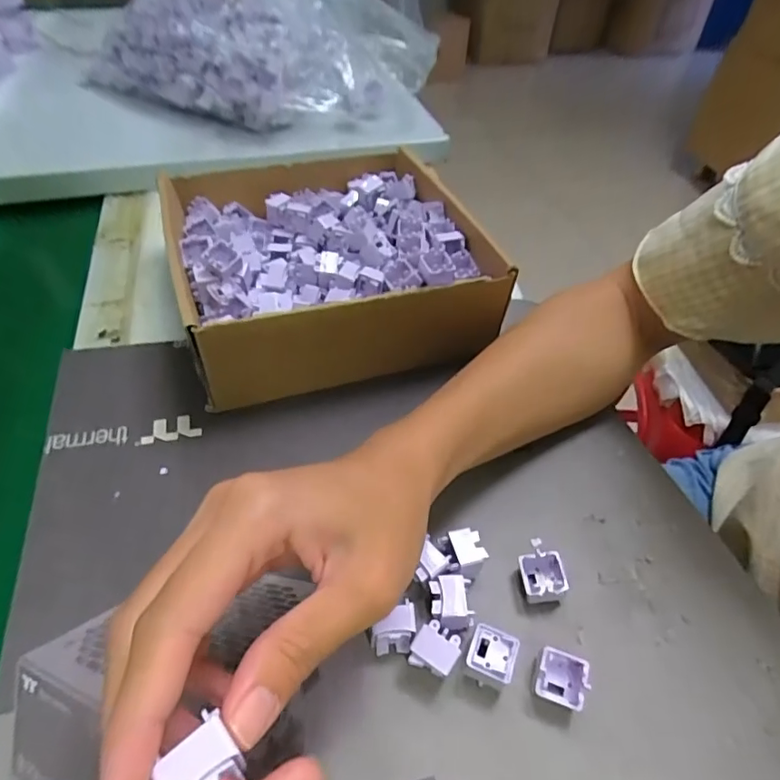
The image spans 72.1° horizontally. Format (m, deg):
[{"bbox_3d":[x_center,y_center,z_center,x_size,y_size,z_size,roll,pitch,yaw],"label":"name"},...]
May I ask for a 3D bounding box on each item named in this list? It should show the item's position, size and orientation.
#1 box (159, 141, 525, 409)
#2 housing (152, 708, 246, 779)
[{"bbox_3d":[-0.048,-0.102,0.402,0.210,0.068,0.216,-14,49,-16],"label":"box"},{"bbox_3d":[-0.049,0.101,0.143,0.018,0.016,0.018,-33,56,-29],"label":"housing"}]

